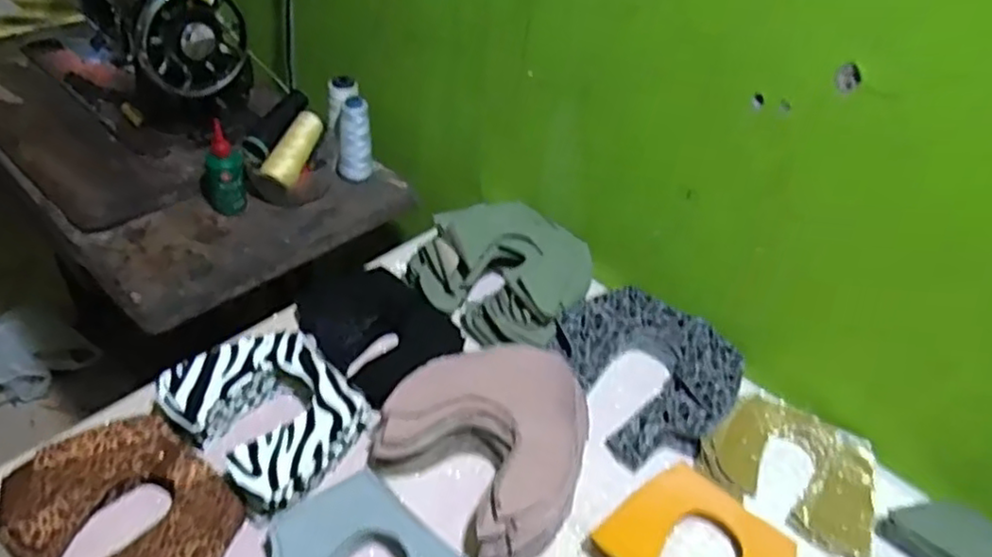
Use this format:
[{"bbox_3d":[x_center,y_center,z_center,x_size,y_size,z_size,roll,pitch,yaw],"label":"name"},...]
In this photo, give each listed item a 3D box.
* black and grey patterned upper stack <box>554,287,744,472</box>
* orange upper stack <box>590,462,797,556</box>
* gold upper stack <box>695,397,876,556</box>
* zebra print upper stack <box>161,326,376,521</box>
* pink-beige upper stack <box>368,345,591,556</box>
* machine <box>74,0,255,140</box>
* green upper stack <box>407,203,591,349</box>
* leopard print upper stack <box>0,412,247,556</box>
[{"bbox_3d":[0.161,0.090,0.728,0.188,0.041,0.191,-18,49,-28],"label":"black and grey patterned upper stack"},{"bbox_3d":[0.177,0.233,0.580,0.153,0.018,0.121,34,47,24],"label":"orange upper stack"},{"bbox_3d":[0.288,0.179,0.666,0.160,0.041,0.128,27,45,18],"label":"gold upper stack"},{"bbox_3d":[-0.201,0.122,0.623,0.161,0.063,0.138,33,47,23],"label":"zebra print upper stack"},{"bbox_3d":[0.001,0.141,0.622,0.181,0.053,0.184,32,46,23],"label":"pink-beige upper stack"},{"bbox_3d":[-0.469,-0.347,0.935,0.147,0.202,0.324,-29,55,-35],"label":"machine"},{"bbox_3d":[0.012,-0.015,0.779,0.181,0.067,0.169,27,45,18],"label":"green upper stack"},{"bbox_3d":[-0.292,0.191,0.546,0.188,0.040,0.138,33,47,23],"label":"leopard print upper stack"}]

